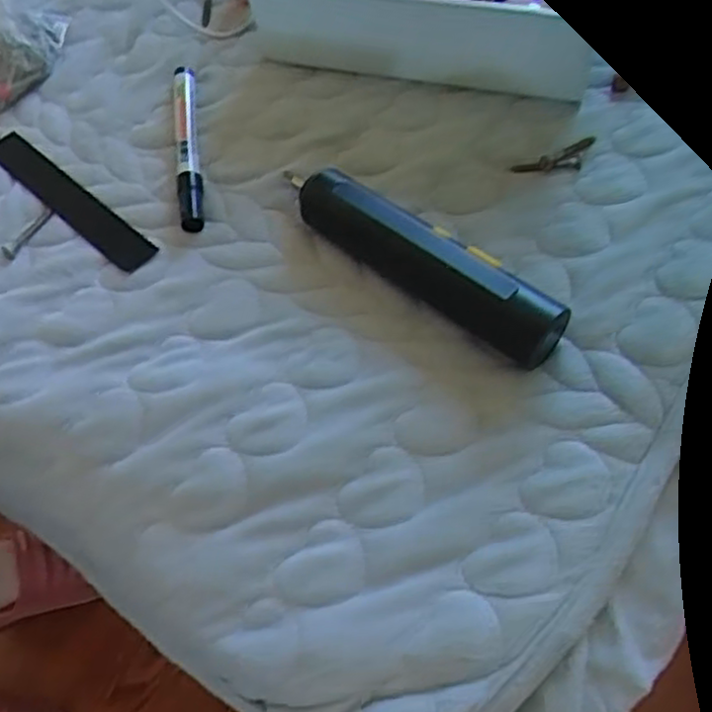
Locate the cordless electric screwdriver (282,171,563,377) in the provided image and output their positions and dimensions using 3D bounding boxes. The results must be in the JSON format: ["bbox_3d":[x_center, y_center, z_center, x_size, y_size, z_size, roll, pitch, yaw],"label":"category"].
[{"bbox_3d":[0.033,-0.053,0.383,0.167,0.034,0.030,37,69,22],"label":"cordless electric screwdriver"}]

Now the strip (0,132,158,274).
[{"bbox_3d":[-0.178,-0.097,0.447,0.152,0.005,0.025,38,69,22],"label":"strip"}]

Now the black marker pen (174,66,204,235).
[{"bbox_3d":[-0.106,-0.132,0.455,0.015,0.015,0.132,-10,60,-2],"label":"black marker pen"}]

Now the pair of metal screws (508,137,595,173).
[{"bbox_3d":[0.119,-0.116,0.428,0.051,0.006,0.015,-19,61,-7],"label":"pair of metal screws"}]

